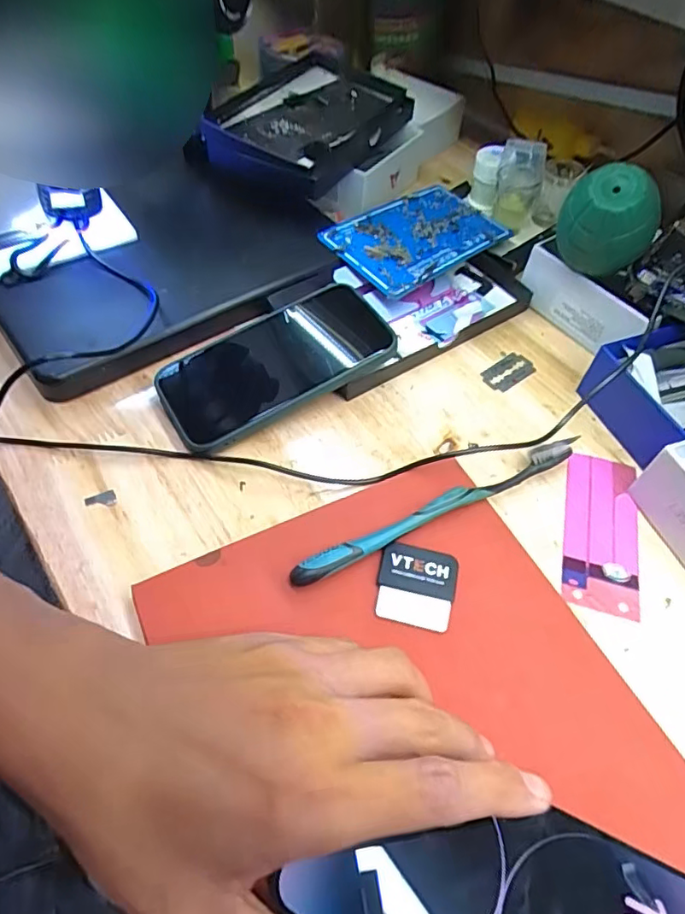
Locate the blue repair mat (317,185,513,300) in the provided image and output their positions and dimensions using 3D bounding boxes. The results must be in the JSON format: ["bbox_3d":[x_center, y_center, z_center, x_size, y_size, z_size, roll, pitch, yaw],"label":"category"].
[{"bbox_3d":[0.061,-0.182,0.454,0.141,0.009,0.085,-33,72,-24],"label":"blue repair mat"}]

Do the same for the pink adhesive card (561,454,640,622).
[{"bbox_3d":[0.149,0.042,0.320,0.040,0.004,0.100,14,56,7],"label":"pink adhesive card"}]

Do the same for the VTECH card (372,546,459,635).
[{"bbox_3d":[0.037,0.067,0.285,0.039,0.006,0.041,12,55,7],"label":"VTECH card"}]

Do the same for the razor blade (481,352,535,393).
[{"bbox_3d":[0.119,-0.061,0.397,0.041,0.004,0.024,-29,60,-21],"label":"razor blade"}]

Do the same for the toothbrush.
[{"bbox_3d":[0.056,0.028,0.309,0.185,0.014,0.013,-23,58,-18],"label":"toothbrush"}]

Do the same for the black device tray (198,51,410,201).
[{"bbox_3d":[-0.028,-0.292,0.479,0.123,0.033,0.185,28,57,16],"label":"black device tray"}]

